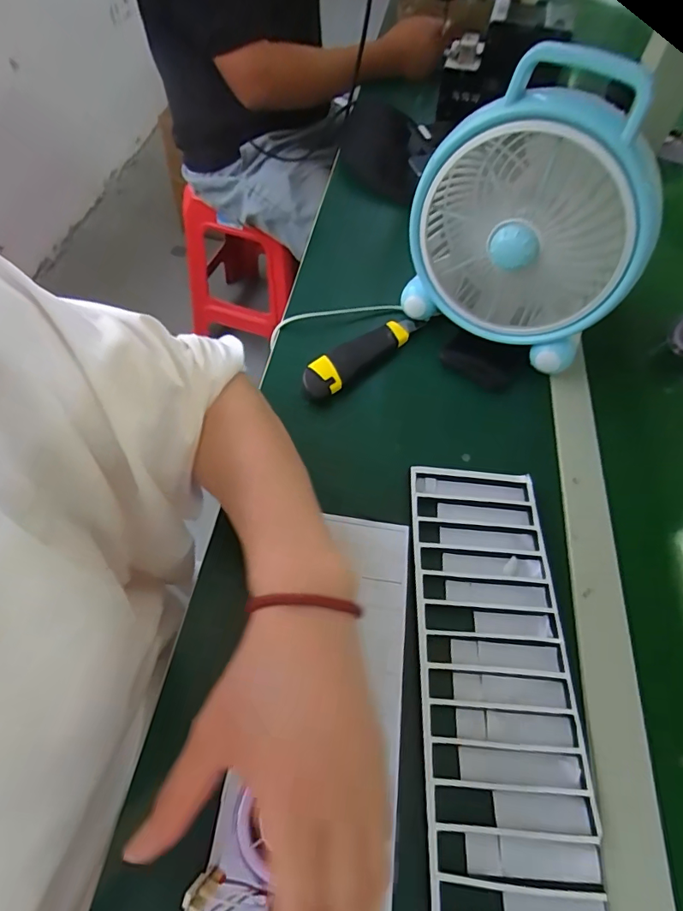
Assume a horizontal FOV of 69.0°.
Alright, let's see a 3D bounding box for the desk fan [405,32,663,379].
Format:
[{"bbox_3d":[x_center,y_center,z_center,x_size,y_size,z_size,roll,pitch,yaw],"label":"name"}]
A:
[{"bbox_3d":[0.179,-0.222,0.470,0.211,0.237,0.121,30,59,15],"label":"desk fan"}]

